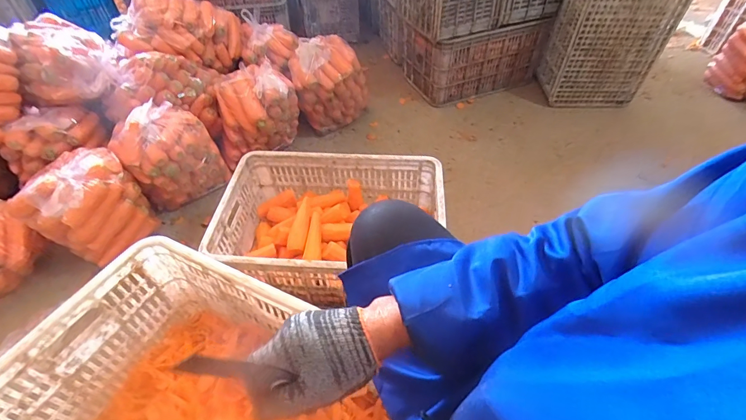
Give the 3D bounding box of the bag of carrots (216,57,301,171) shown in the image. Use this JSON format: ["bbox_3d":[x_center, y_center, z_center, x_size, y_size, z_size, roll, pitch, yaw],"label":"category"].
[{"bbox_3d":[-0.405,-0.326,1.328,0.264,0.267,0.197,4,48,4],"label":"bag of carrots"}]

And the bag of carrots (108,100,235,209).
[{"bbox_3d":[-0.613,-0.161,1.184,0.186,0.297,0.263,35,57,28],"label":"bag of carrots"}]

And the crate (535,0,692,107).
[{"bbox_3d":[0.891,-0.678,1.490,0.361,0.523,0.279,1,48,2],"label":"crate"}]

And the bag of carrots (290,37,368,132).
[{"bbox_3d":[-0.157,-0.457,1.424,0.270,0.300,0.188,-7,48,-5],"label":"bag of carrots"}]

